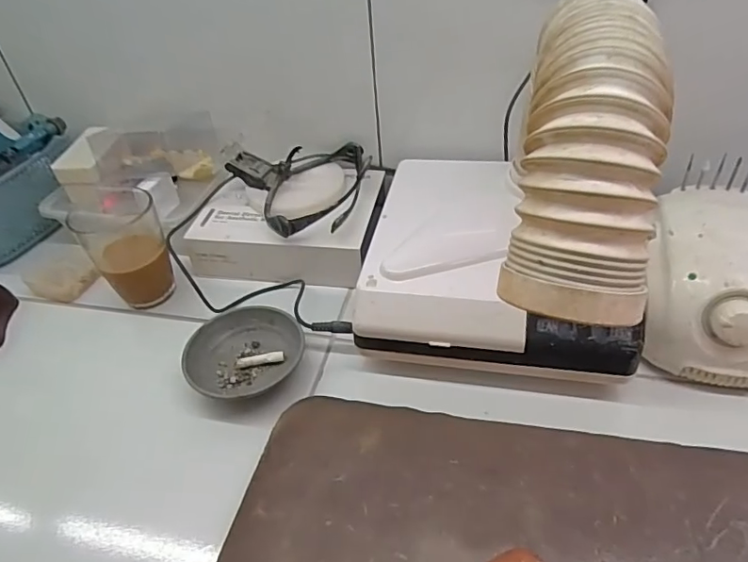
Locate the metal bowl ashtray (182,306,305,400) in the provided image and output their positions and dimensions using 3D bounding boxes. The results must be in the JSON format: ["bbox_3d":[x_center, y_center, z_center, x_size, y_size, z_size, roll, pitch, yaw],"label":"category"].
[{"bbox_3d":[-0.099,0.057,0.404,0.085,0.023,0.089,-4,42,3],"label":"metal bowl ashtray"}]

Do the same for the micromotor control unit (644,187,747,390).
[{"bbox_3d":[0.250,0.002,0.385,0.097,0.080,0.135,7,44,15],"label":"micromotor control unit"}]

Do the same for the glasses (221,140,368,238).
[{"bbox_3d":[-0.063,-0.085,0.484,0.131,0.037,0.124,-13,42,-7],"label":"glasses"}]

